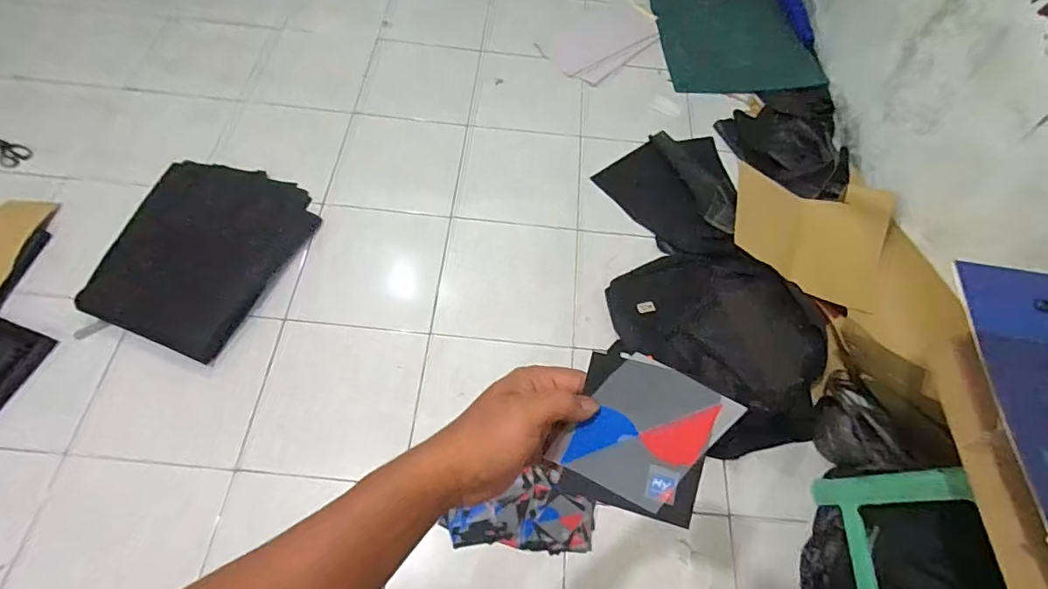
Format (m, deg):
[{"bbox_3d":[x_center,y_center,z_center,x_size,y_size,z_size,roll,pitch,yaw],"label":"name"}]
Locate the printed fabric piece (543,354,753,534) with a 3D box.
[{"bbox_3d":[0.079,0.098,0.342,0.099,0.004,0.103,24,91,11],"label":"printed fabric piece"}]

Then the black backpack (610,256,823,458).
[{"bbox_3d":[0.532,0.121,1.352,0.463,0.149,0.627,-37,69,-19],"label":"black backpack"}]

